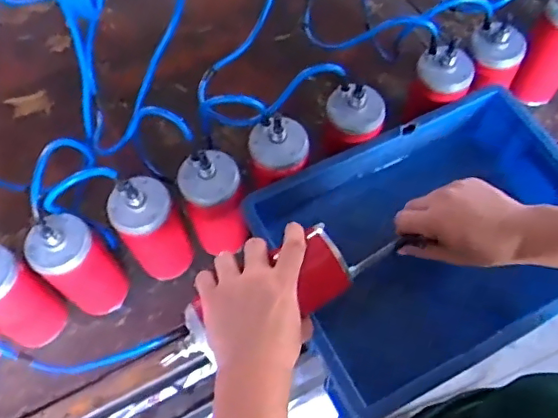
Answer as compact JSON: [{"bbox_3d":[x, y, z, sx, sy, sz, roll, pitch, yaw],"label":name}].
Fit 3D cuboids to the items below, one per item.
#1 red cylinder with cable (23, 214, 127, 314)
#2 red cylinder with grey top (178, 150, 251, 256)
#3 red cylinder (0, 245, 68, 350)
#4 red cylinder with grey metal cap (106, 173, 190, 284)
[{"bbox_3d":[-0.250,0.076,0.717,0.083,0.185,0.069,-40,69,-17],"label":"red cylinder with cable"},{"bbox_3d":[-0.084,-0.009,0.735,0.071,0.174,0.068,-1,63,1],"label":"red cylinder with grey top"},{"bbox_3d":[-0.332,0.115,0.704,0.065,0.187,0.076,29,67,15],"label":"red cylinder"},{"bbox_3d":[-0.163,0.034,0.737,0.070,0.198,0.069,-1,63,1],"label":"red cylinder with grey metal cap"}]

